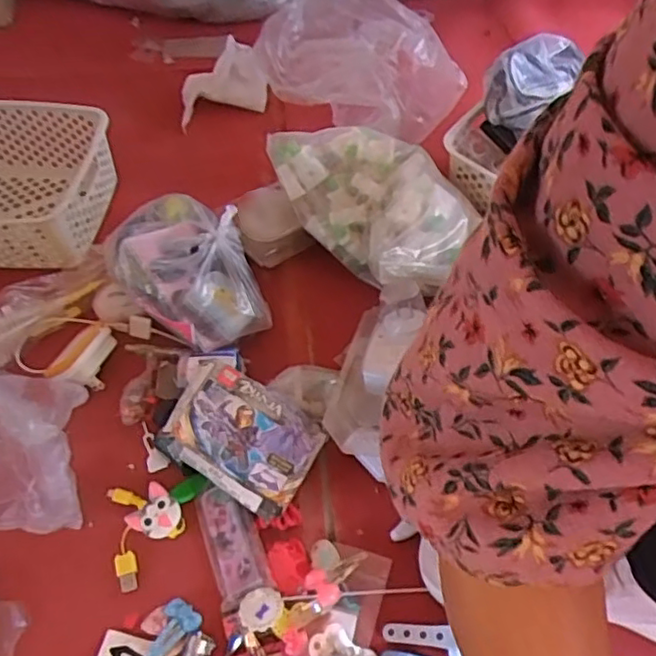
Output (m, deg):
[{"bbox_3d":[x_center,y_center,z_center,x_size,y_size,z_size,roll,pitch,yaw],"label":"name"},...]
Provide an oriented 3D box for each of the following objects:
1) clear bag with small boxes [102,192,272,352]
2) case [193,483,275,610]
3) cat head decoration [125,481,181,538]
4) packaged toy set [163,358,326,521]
[{"bbox_3d":[-0.145,-0.058,0.658,0.132,0.075,0.179,-24,55,-15],"label":"clear bag with small boxes"},{"bbox_3d":[-0.081,0.177,0.536,0.045,0.015,0.098,-18,57,-10],"label":"case"},{"bbox_3d":[-0.147,0.160,0.549,0.040,0.008,0.040,34,81,13],"label":"cat head decoration"},{"bbox_3d":[-0.076,0.092,0.550,0.125,0.018,0.092,35,58,-5],"label":"packaged toy set"}]

